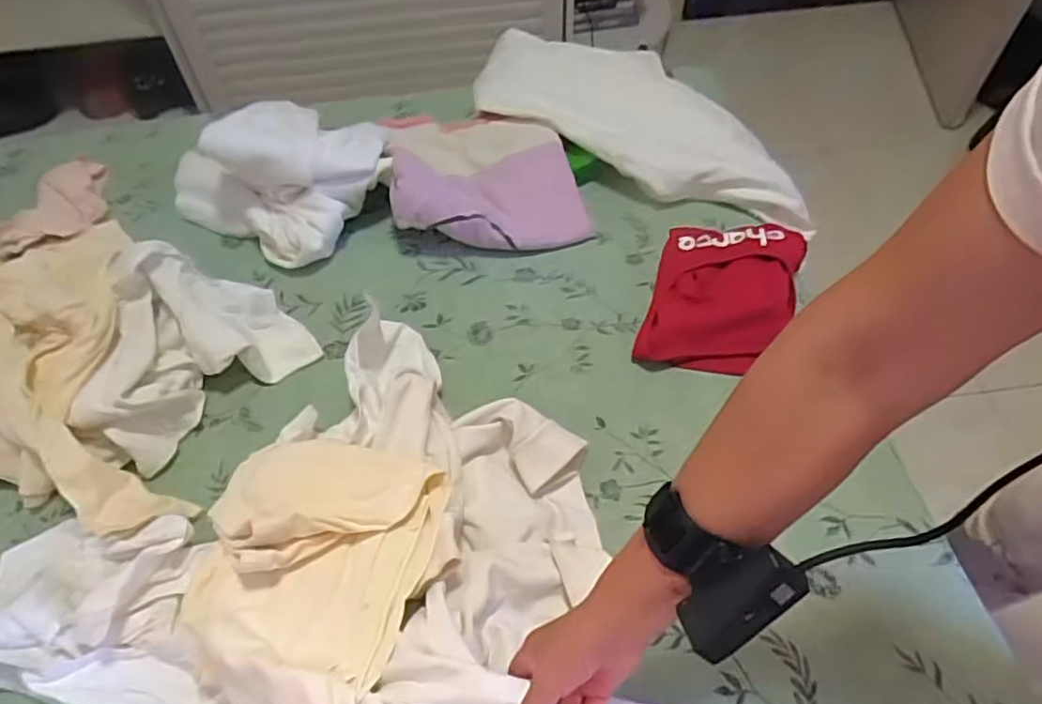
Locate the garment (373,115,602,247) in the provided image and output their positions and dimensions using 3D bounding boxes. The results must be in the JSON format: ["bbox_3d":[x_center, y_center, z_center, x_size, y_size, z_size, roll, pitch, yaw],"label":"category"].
[{"bbox_3d":[-0.053,-0.278,0.986,0.277,0.113,0.274,-7,53,-4],"label":"garment"}]

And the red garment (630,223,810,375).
[{"bbox_3d":[0.264,-0.076,0.823,0.180,0.066,0.239,16,55,14],"label":"red garment"}]

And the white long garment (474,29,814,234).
[{"bbox_3d":[0.165,-0.382,1.076,0.381,0.093,0.579,-19,54,-13],"label":"white long garment"}]

